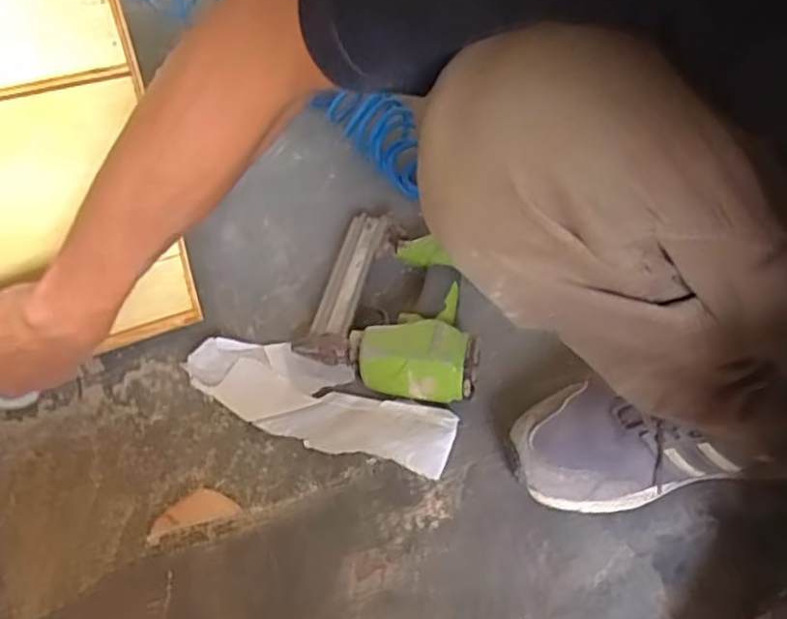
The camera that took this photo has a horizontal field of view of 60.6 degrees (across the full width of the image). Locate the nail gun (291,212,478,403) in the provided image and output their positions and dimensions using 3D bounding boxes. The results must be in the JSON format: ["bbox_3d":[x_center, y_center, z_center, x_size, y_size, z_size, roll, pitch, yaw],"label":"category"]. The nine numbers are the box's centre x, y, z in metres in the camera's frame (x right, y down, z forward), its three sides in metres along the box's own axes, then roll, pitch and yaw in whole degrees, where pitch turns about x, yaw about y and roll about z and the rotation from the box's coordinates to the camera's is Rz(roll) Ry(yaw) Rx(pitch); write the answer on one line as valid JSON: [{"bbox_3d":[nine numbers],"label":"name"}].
[{"bbox_3d":[0.012,-0.018,0.668,0.172,0.057,0.214,15,48,10],"label":"nail gun"}]

